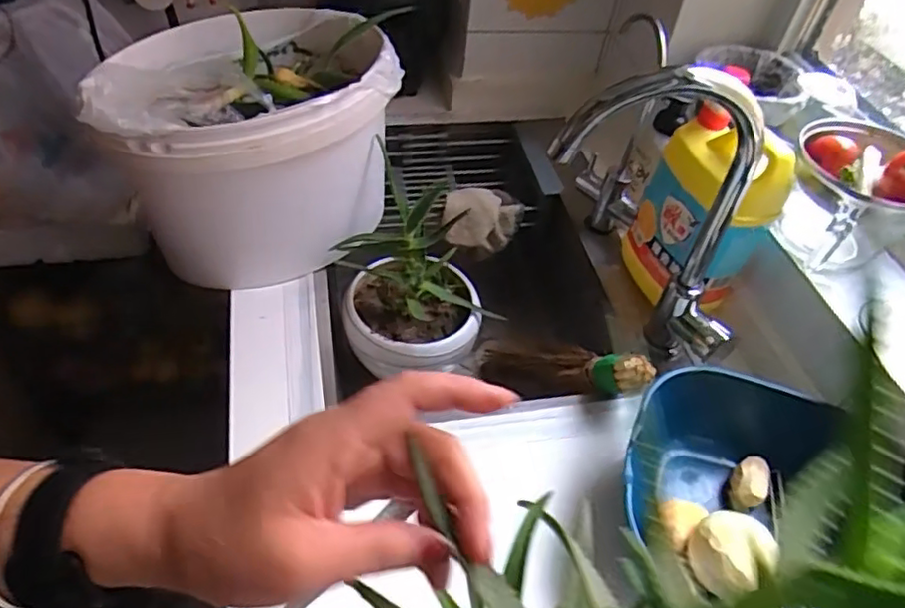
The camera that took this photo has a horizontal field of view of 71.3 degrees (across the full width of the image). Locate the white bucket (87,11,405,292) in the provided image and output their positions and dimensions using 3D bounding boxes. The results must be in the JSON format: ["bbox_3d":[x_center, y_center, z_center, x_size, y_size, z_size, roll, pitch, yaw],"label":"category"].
[{"bbox_3d":[-0.221,-0.192,0.758,0.276,0.225,0.276,3,48,-4],"label":"white bucket"}]

